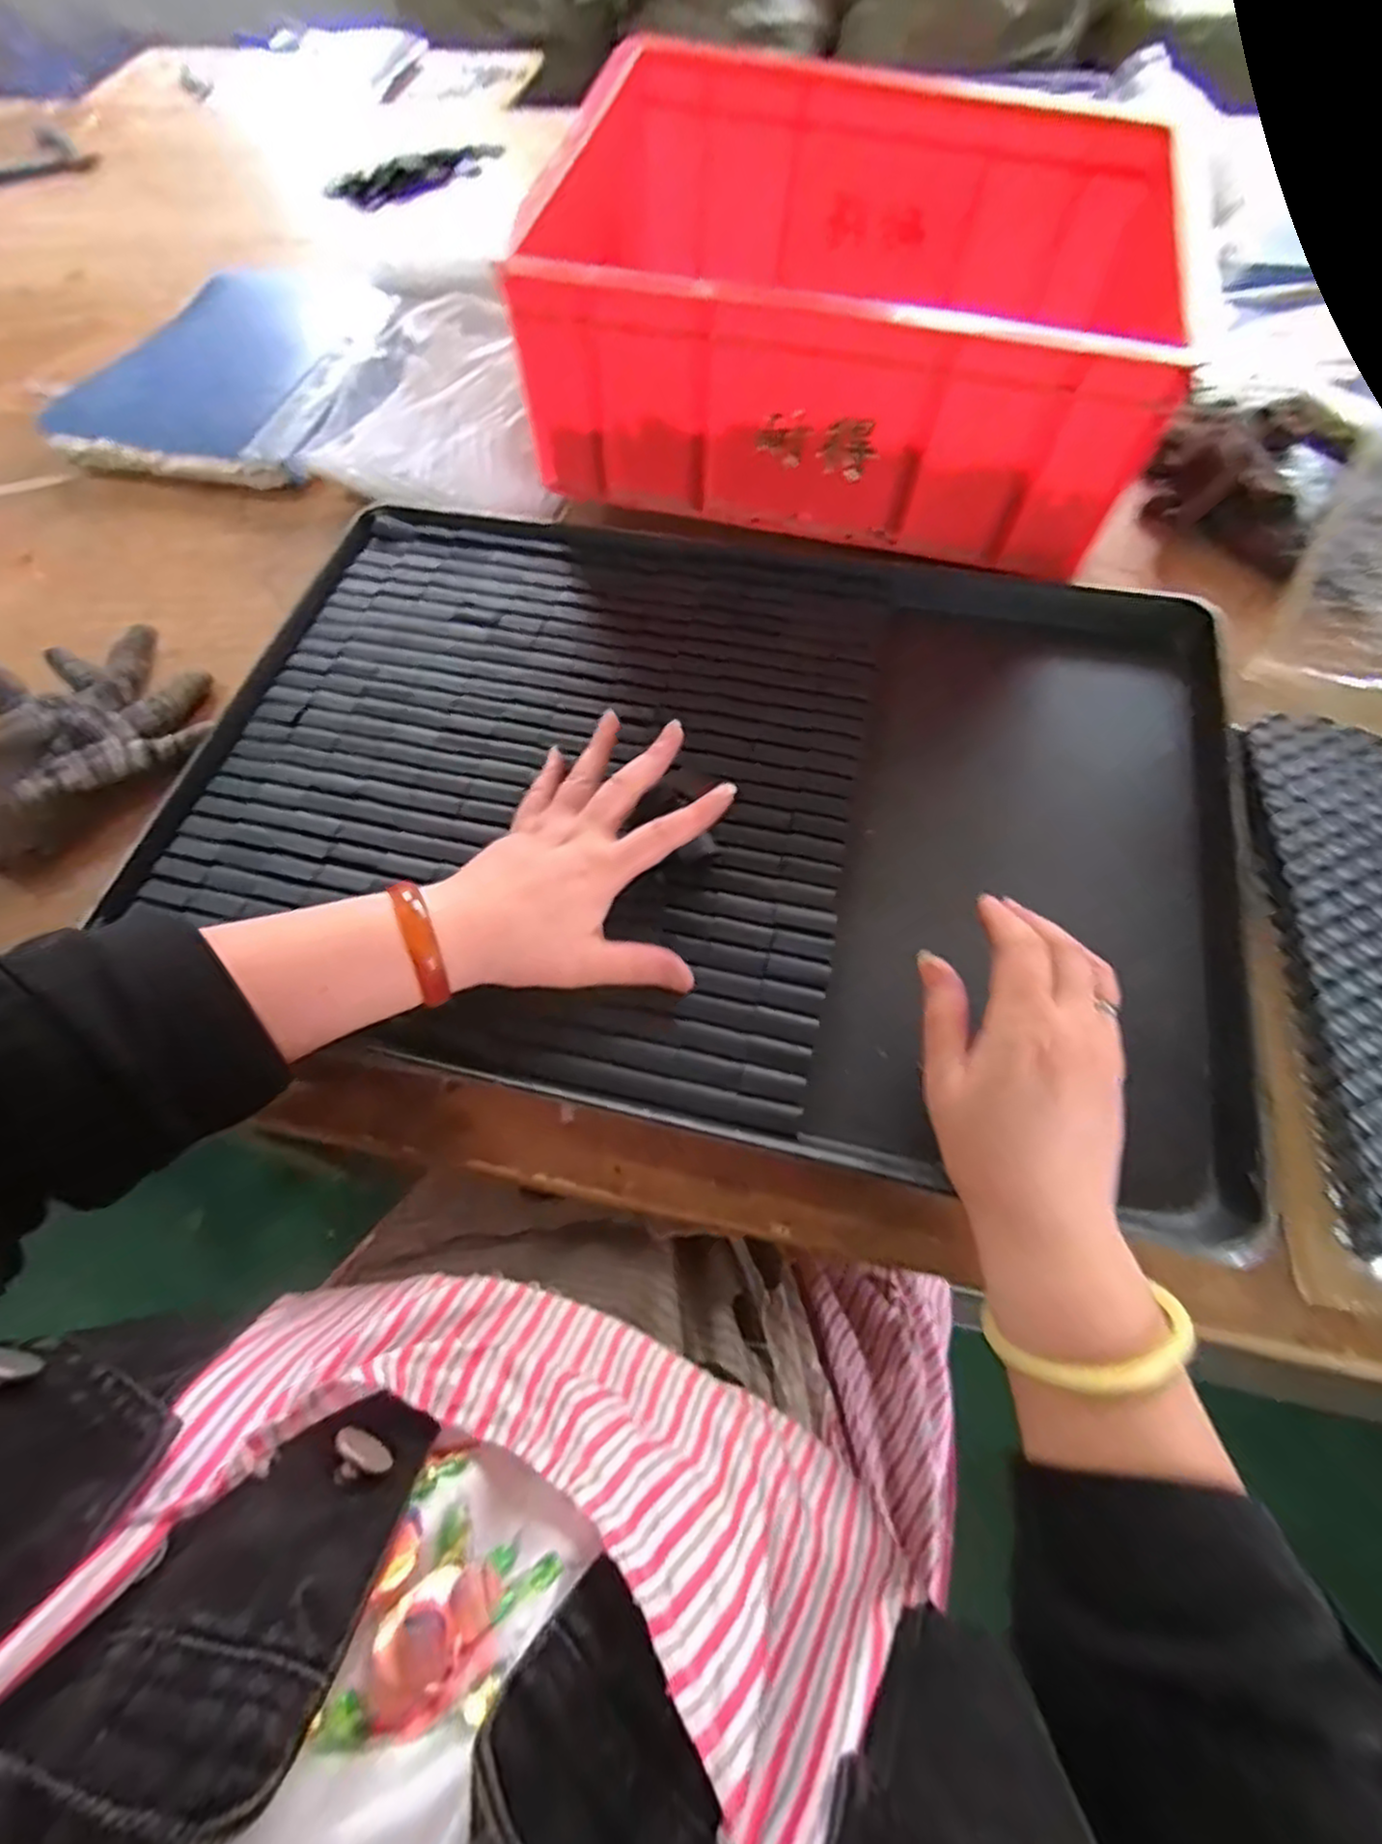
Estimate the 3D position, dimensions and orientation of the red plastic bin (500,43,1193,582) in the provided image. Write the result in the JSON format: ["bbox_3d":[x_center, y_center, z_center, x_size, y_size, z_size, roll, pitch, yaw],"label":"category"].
[{"bbox_3d":[0.114,-0.423,0.540,0.405,0.158,0.300,8,64,7],"label":"red plastic bin"}]

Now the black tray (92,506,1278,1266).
[{"bbox_3d":[0.007,-0.087,0.454,0.595,0.032,0.402,13,62,8],"label":"black tray"}]

